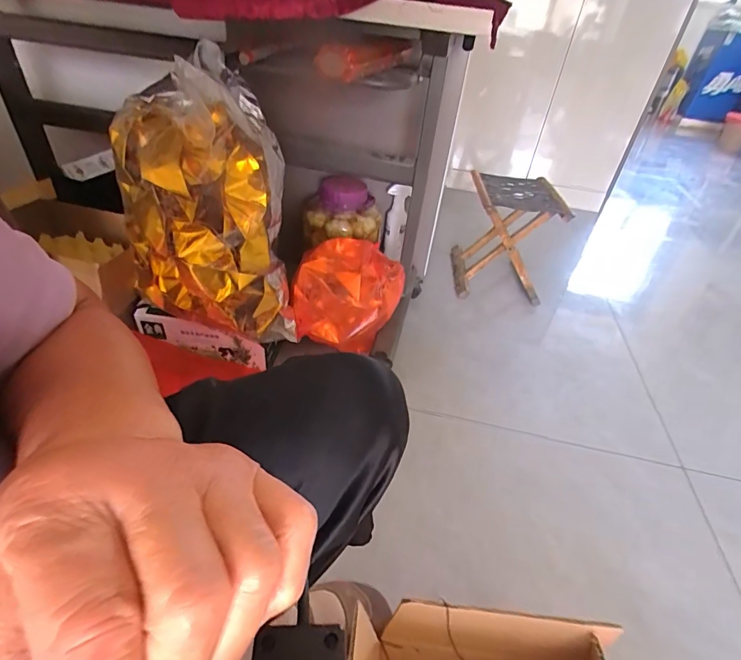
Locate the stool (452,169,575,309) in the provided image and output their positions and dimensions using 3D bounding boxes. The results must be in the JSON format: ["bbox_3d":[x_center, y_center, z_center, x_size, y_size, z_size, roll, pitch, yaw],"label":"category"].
[{"bbox_3d":[0.419,-0.288,1.341,0.253,0.327,0.288,7,38,0],"label":"stool"}]

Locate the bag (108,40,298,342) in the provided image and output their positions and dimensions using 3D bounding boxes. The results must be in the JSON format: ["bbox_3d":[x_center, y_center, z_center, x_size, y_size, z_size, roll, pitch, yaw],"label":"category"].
[{"bbox_3d":[-0.303,-0.216,0.783,0.269,0.436,0.232,-12,42,-22],"label":"bag"}]

